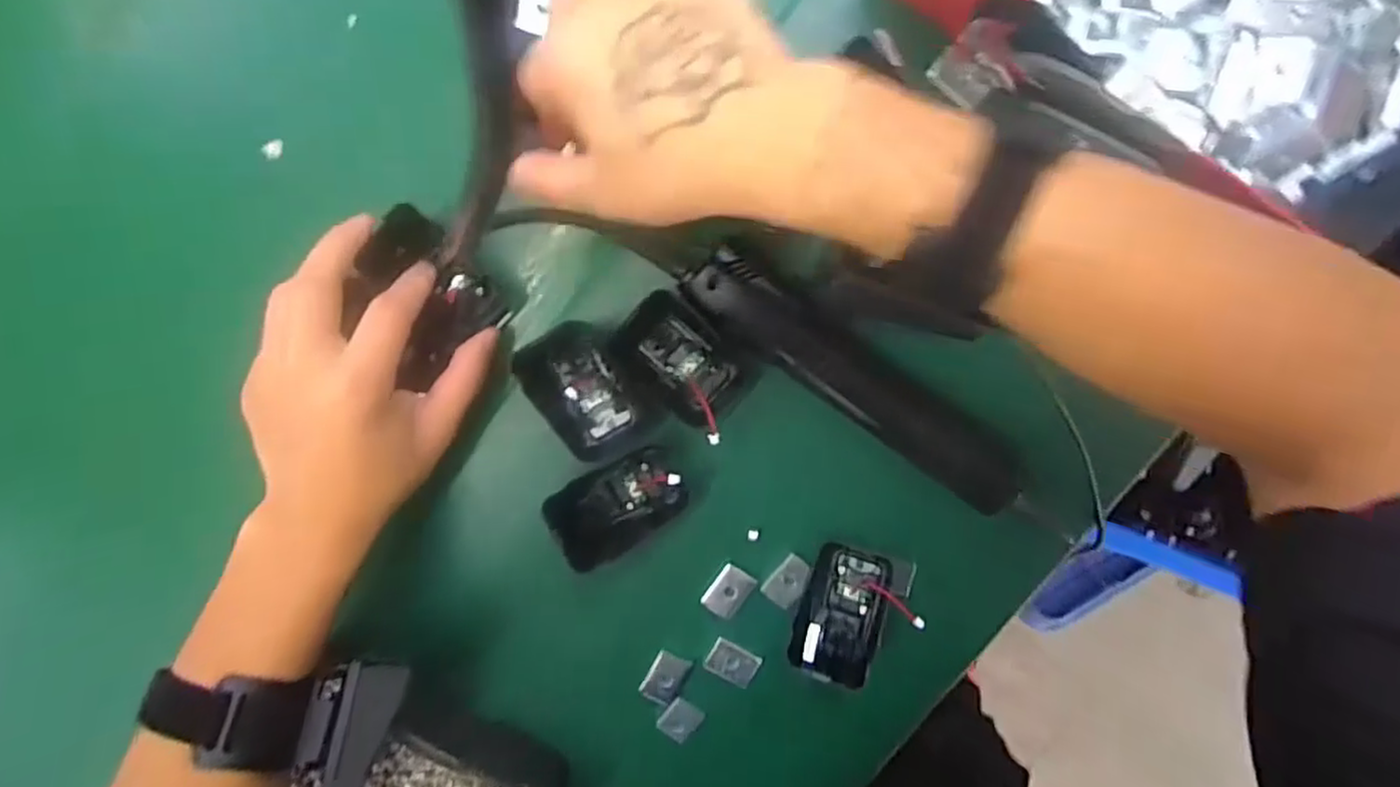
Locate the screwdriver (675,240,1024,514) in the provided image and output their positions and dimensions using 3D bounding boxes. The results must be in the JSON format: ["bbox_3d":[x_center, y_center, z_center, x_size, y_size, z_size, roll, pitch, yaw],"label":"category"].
[{"bbox_3d":[0.080,-0.003,0.361,0.194,0.035,0.033,35,98,-2],"label":"screwdriver"}]

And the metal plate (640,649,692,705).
[{"bbox_3d":[-0.020,0.161,0.410,0.019,0.004,0.030,29,98,-1],"label":"metal plate"}]

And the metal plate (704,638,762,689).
[{"bbox_3d":[0.019,0.152,0.409,0.028,0.006,0.019,29,98,-1],"label":"metal plate"}]

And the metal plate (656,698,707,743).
[{"bbox_3d":[-0.011,0.187,0.414,0.021,0.006,0.022,37,91,-7],"label":"metal plate"}]

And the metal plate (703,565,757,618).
[{"bbox_3d":[0.016,0.111,0.404,0.020,0.004,0.028,37,98,-2],"label":"metal plate"}]

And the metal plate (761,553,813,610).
[{"bbox_3d":[0.049,0.105,0.401,0.019,0.004,0.028,37,98,-2],"label":"metal plate"}]

